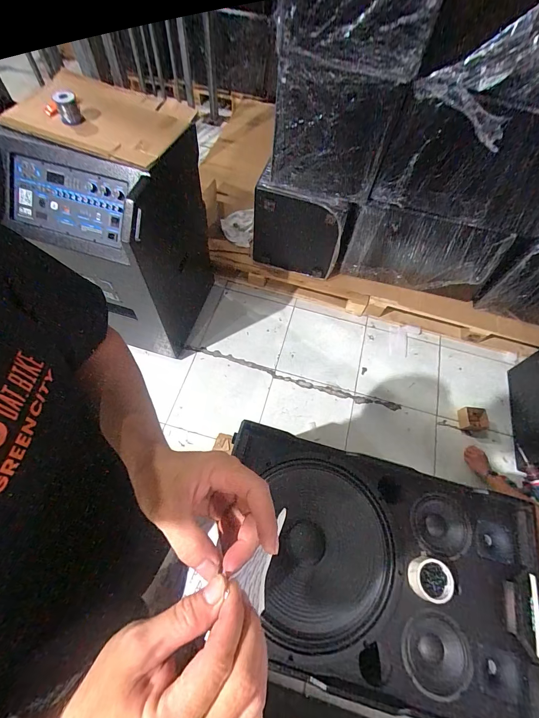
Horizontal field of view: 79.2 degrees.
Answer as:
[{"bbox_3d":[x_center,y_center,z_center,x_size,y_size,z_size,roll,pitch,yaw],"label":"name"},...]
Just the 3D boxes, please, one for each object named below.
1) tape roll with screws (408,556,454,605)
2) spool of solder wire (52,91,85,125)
[{"bbox_3d":[0.393,0.540,0.798,0.102,0.038,0.096,2,63,-3],"label":"tape roll with screws"},{"bbox_3d":[-0.579,-0.724,0.937,0.061,0.066,0.052,-21,67,-14],"label":"spool of solder wire"}]

